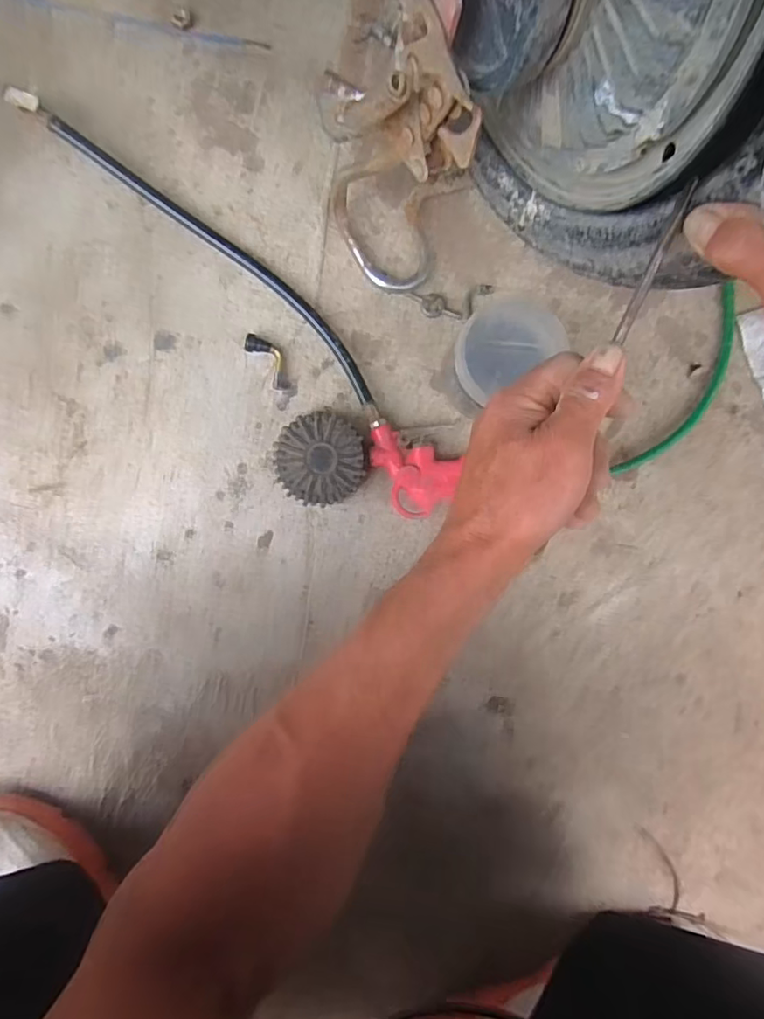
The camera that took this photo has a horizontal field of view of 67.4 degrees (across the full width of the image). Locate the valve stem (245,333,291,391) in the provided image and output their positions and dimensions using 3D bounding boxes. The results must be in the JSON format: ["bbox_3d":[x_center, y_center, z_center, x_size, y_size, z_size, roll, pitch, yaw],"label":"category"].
[{"bbox_3d":[-0.087,-0.116,0.448,0.020,0.011,0.048,-37,97,-4],"label":"valve stem"}]

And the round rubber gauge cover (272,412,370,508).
[{"bbox_3d":[-0.047,-0.038,0.447,0.069,0.038,0.068,0,93,-7],"label":"round rubber gauge cover"}]

